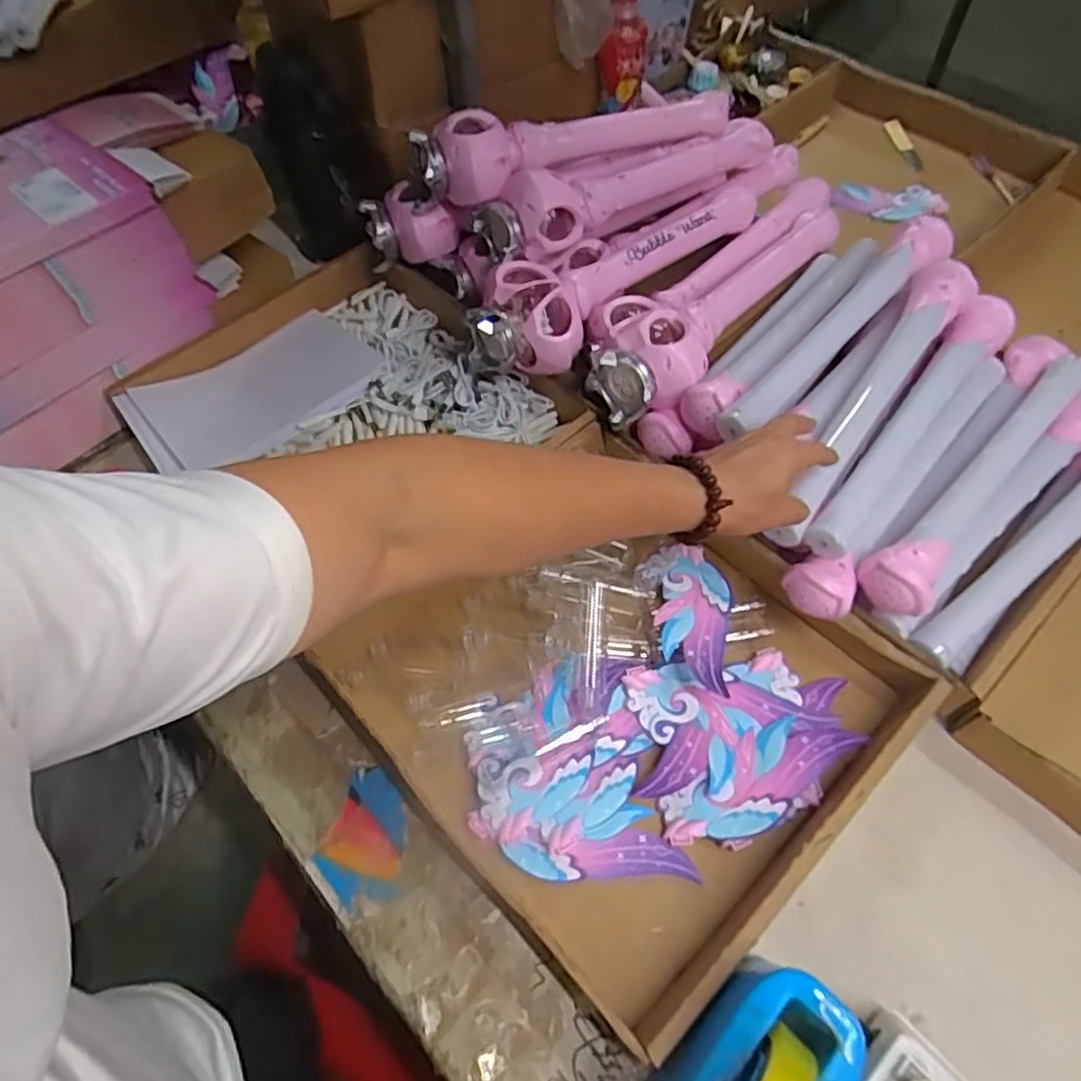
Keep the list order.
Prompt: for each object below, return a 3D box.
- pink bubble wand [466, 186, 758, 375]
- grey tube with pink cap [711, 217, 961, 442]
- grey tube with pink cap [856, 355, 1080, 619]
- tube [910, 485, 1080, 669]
[{"bbox_3d":[0.081,-0.282,0.735,0.358,0.074,0.096,-40,65,-19],"label":"pink bubble wand"},{"bbox_3d":[0.266,-0.190,0.617,0.051,0.038,0.320,38,67,22],"label":"grey tube with pink cap"},{"bbox_3d":[0.372,-0.048,0.588,0.323,0.049,0.052,-39,65,-19],"label":"grey tube with pink cap"},{"bbox_3d":[0.418,-0.003,0.572,0.311,0.059,0.052,-35,64,-17],"label":"tube"}]

